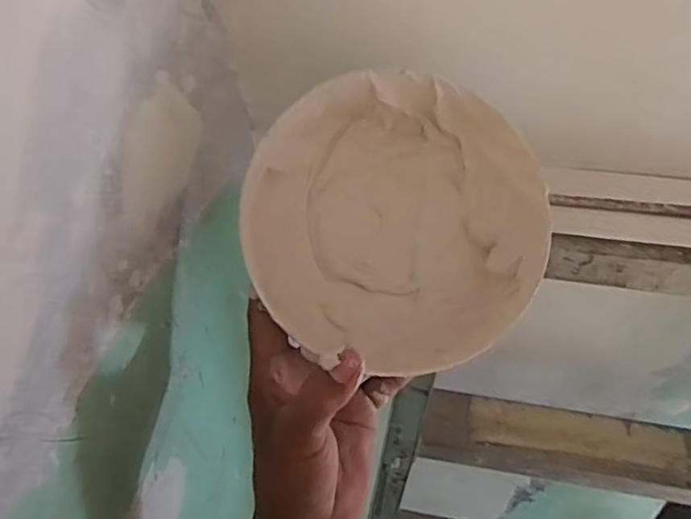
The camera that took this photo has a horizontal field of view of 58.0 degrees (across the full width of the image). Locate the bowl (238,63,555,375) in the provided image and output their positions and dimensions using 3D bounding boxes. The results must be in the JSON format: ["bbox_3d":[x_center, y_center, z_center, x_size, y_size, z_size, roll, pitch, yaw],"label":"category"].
[{"bbox_3d":[0.029,-0.022,0.386,0.175,0.065,0.175,2,79,-11],"label":"bowl"}]

